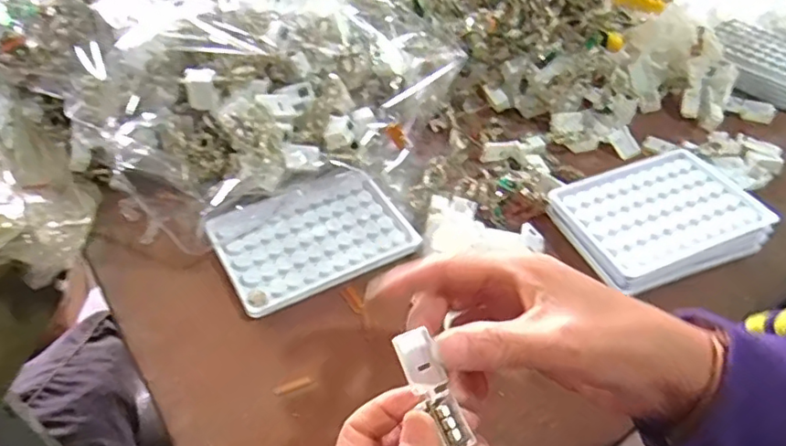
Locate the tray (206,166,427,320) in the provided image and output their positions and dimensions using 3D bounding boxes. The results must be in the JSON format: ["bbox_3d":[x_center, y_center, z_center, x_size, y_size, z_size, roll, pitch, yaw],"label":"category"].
[{"bbox_3d":[-0.059,0.007,0.417,0.128,0.009,0.095,-23,52,-23],"label":"tray"}]

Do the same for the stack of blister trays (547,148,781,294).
[{"bbox_3d":[0.195,-0.003,0.427,0.129,0.032,0.099,-14,49,-16],"label":"stack of blister trays"}]

